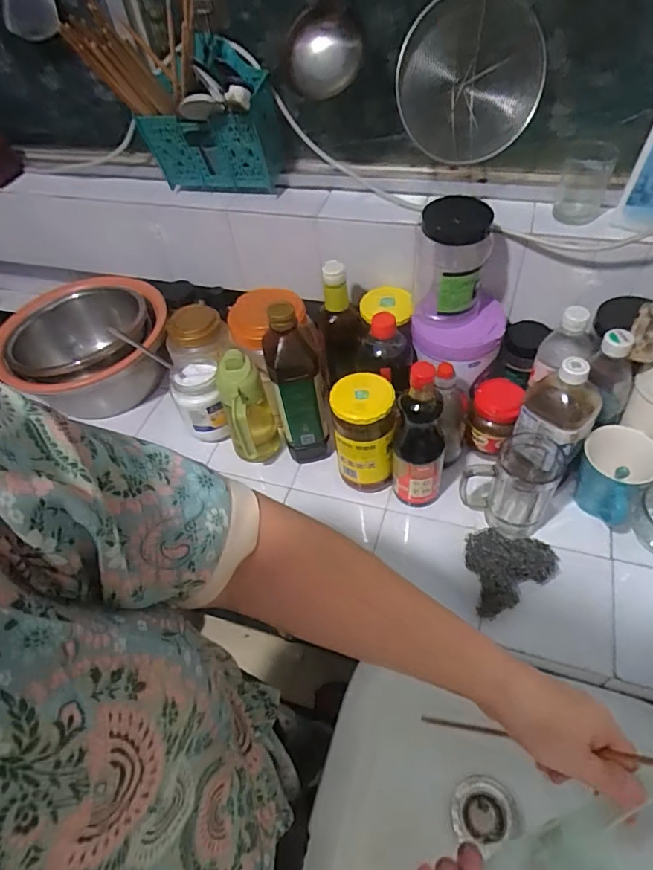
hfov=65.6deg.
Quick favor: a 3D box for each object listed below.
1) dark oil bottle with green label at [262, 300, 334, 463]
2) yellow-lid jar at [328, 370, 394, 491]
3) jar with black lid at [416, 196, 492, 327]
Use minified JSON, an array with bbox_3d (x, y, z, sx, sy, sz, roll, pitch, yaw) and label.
[{"bbox_3d":[-0.040,-0.065,0.721,0.070,0.260,0.072,-17,50,-7],"label":"dark oil bottle with green label"},{"bbox_3d":[0.052,0.000,0.709,0.078,0.167,0.076,-3,50,4],"label":"yellow-lid jar"},{"bbox_3d":[0.165,-0.227,0.680,0.086,0.148,0.100,-7,50,1],"label":"jar with black lid"}]

